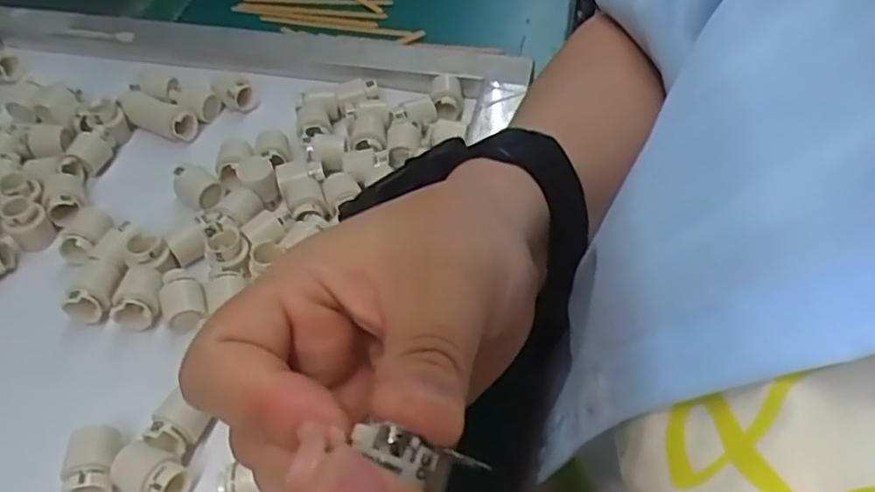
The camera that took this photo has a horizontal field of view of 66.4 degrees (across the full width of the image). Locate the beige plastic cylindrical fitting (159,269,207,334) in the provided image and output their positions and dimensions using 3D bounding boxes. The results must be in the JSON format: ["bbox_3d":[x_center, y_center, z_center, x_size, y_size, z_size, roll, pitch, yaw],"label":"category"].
[{"bbox_3d":[-0.124,0.026,0.326,0.019,0.016,0.026,-20,50,-14],"label":"beige plastic cylindrical fitting"}]

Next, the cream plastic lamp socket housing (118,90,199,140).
[{"bbox_3d":[-0.176,-0.082,0.423,0.051,0.018,0.017,19,52,20],"label":"cream plastic lamp socket housing"}]

